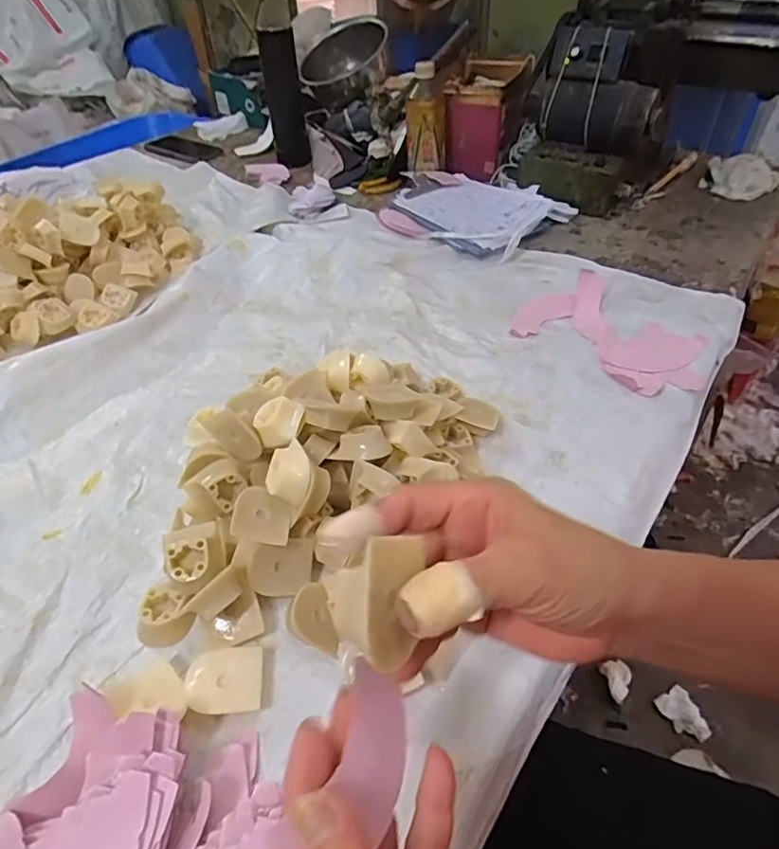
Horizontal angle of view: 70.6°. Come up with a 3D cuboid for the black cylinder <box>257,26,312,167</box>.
[{"bbox_3d":[-0.189,-0.588,1.000,0.065,0.216,0.056,-10,47,-8],"label":"black cylinder"}]

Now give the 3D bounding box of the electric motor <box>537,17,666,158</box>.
[{"bbox_3d":[0.314,-0.482,0.804,0.169,0.165,0.144,11,46,13],"label":"electric motor"}]

